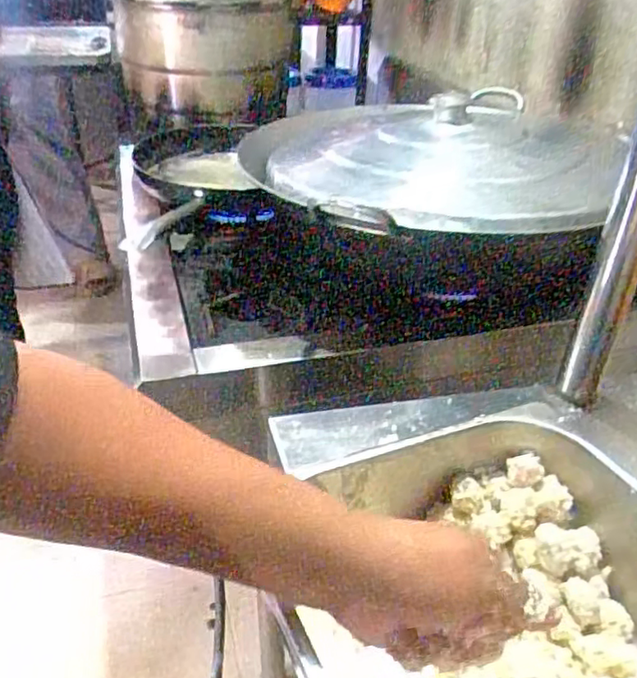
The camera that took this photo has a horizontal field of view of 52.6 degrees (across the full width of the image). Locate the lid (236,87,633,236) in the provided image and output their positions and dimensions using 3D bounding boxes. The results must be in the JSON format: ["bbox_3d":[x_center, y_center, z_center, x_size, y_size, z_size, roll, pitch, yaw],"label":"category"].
[{"bbox_3d":[0.131,-0.244,0.848,0.429,0.071,0.437,0,33,-4],"label":"lid"}]

